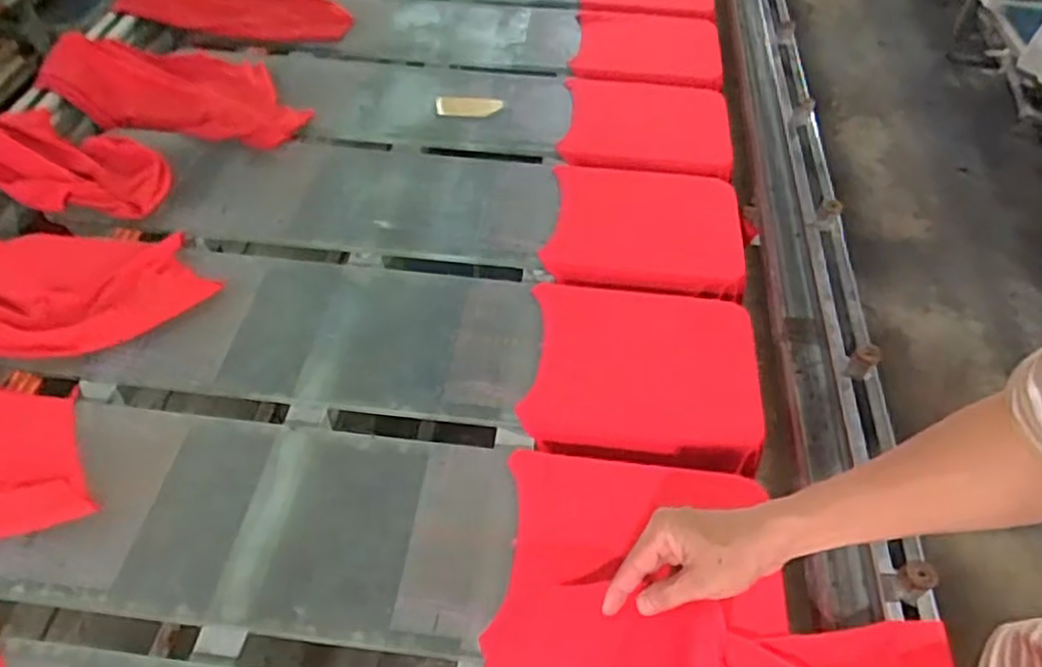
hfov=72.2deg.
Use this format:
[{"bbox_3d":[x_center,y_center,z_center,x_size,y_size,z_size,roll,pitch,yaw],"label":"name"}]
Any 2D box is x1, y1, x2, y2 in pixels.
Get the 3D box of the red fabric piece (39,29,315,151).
[{"bbox_3d":[-0.487,-0.369,1.060,0.386,0.072,0.190,13,52,8],"label":"red fabric piece"}]

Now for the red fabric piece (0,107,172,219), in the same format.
[{"bbox_3d":[-0.605,-0.231,0.950,0.277,0.042,0.147,14,53,10],"label":"red fabric piece"}]

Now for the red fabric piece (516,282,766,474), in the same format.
[{"bbox_3d":[0.133,0.033,0.785,0.239,0.029,0.223,7,52,4],"label":"red fabric piece"}]

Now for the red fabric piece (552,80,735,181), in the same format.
[{"bbox_3d":[0.188,-0.317,1.064,0.240,0.017,0.202,6,52,3],"label":"red fabric piece"}]

